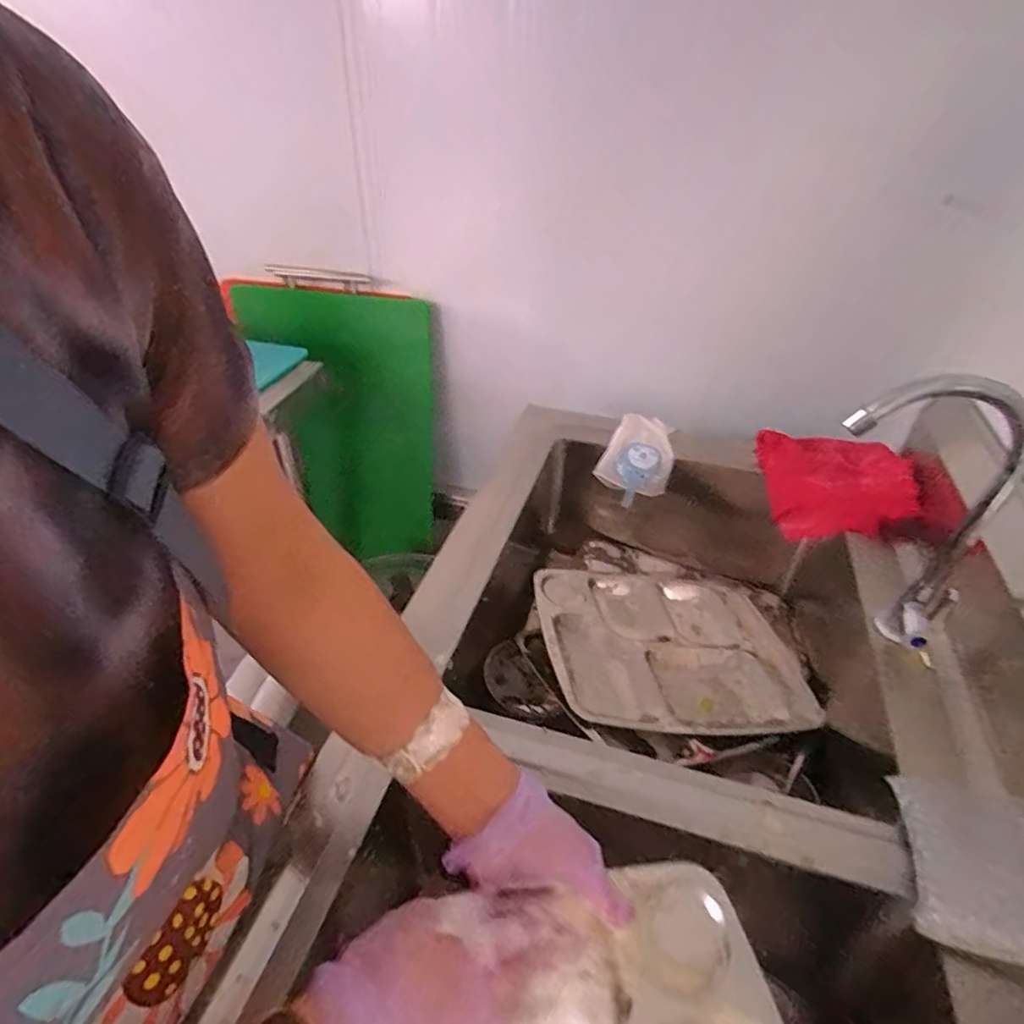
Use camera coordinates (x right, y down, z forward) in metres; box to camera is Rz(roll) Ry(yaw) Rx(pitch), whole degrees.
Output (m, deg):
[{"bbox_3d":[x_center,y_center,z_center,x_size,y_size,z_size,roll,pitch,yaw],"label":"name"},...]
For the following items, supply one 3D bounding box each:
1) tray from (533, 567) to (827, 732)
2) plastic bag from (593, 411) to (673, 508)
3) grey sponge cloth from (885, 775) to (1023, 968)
[{"bbox_3d":[0.198,0.170,0.762,0.335,0.034,0.257,5,37,-17],"label":"tray"},{"bbox_3d":[0.192,-0.080,0.904,0.103,0.129,0.025,28,-2,9],"label":"plastic bag"},{"bbox_3d":[0.340,0.257,0.438,0.091,0.025,0.121,12,38,13],"label":"grey sponge cloth"}]

